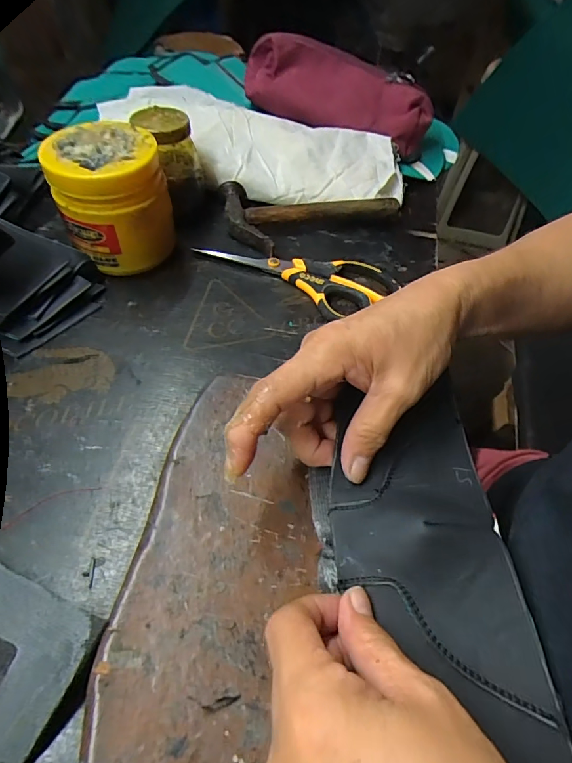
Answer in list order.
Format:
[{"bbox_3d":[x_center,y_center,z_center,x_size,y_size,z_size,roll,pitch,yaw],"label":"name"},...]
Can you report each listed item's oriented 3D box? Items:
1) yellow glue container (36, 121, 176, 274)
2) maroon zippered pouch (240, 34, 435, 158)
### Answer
[{"bbox_3d":[-0.149,-0.158,0.382,0.091,0.105,0.088,-6,52,-8],"label":"yellow glue container"},{"bbox_3d":[0.063,-0.352,0.522,0.228,0.078,0.069,22,54,12],"label":"maroon zippered pouch"}]

